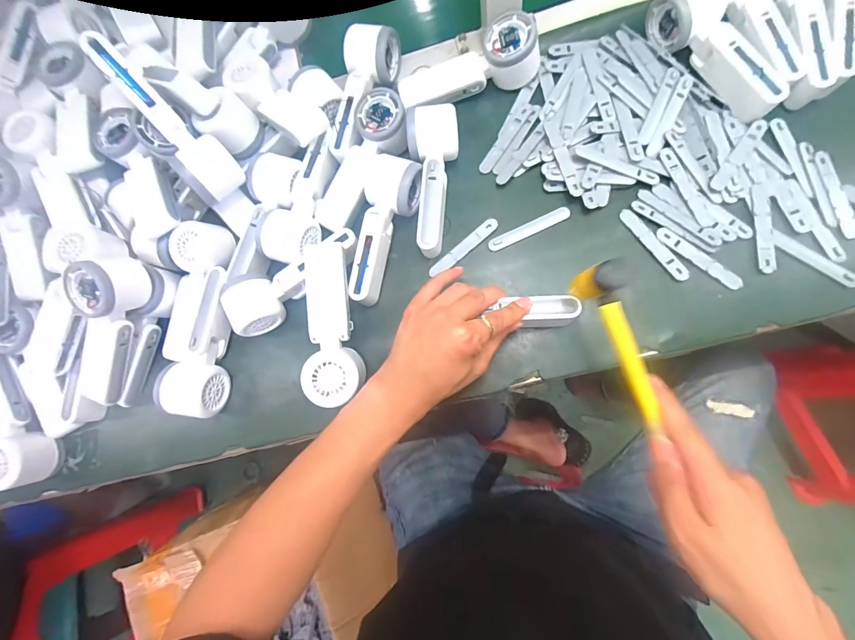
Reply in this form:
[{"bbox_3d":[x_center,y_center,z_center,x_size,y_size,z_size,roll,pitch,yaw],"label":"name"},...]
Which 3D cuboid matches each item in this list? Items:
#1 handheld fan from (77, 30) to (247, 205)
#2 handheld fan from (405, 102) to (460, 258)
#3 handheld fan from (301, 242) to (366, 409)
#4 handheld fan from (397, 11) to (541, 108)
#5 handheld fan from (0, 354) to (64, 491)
[{"bbox_3d":[-0.266,-0.202,0.399,0.056,0.054,0.166,-38,114,-2],"label":"handheld fan"},{"bbox_3d":[0.011,-0.154,0.429,0.057,0.047,0.156,-7,81,7],"label":"handheld fan"},{"bbox_3d":[-0.103,0.003,0.403,0.057,0.034,0.167,-12,77,6],"label":"handheld fan"},{"bbox_3d":[0.047,-0.294,0.454,0.163,0.053,0.057,-14,80,15],"label":"handheld fan"},{"bbox_3d":[-0.493,0.113,0.446,0.049,0.064,0.168,-31,77,2],"label":"handheld fan"}]

